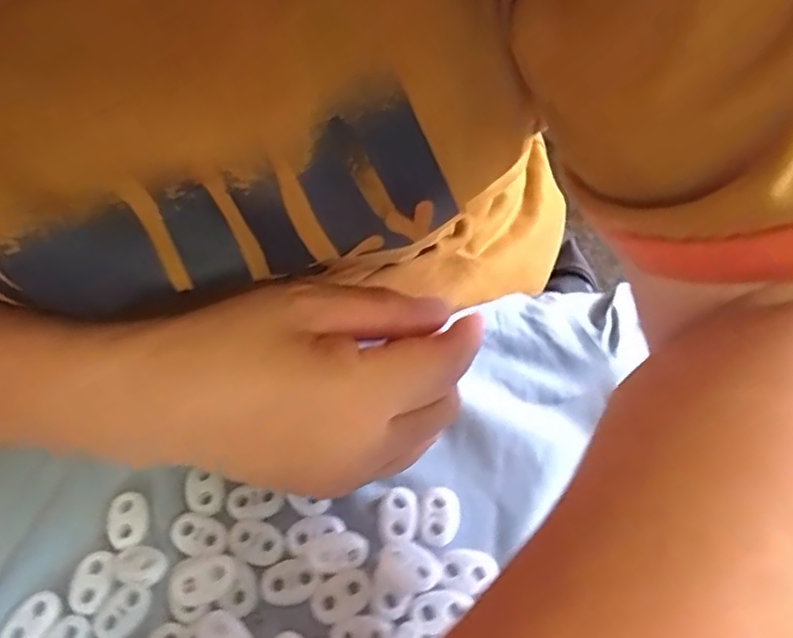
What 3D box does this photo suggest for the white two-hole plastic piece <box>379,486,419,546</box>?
[{"bbox_3d":[0.001,0.077,0.237,0.015,0.007,0.023,3,57,5],"label":"white two-hole plastic piece"}]

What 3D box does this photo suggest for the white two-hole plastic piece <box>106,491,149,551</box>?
[{"bbox_3d":[-0.108,0.080,0.241,0.015,0.004,0.022,-19,58,-9],"label":"white two-hole plastic piece"}]

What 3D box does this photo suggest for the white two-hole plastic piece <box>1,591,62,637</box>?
[{"bbox_3d":[-0.134,0.112,0.222,0.013,0.004,0.022,25,61,18],"label":"white two-hole plastic piece"}]

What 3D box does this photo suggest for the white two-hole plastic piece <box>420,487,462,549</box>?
[{"bbox_3d":[0.017,0.078,0.238,0.016,0.006,0.022,0,57,3],"label":"white two-hole plastic piece"}]

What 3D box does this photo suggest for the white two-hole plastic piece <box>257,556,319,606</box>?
[{"bbox_3d":[-0.040,0.097,0.225,0.022,0.004,0.016,-16,57,-7],"label":"white two-hole plastic piece"}]

